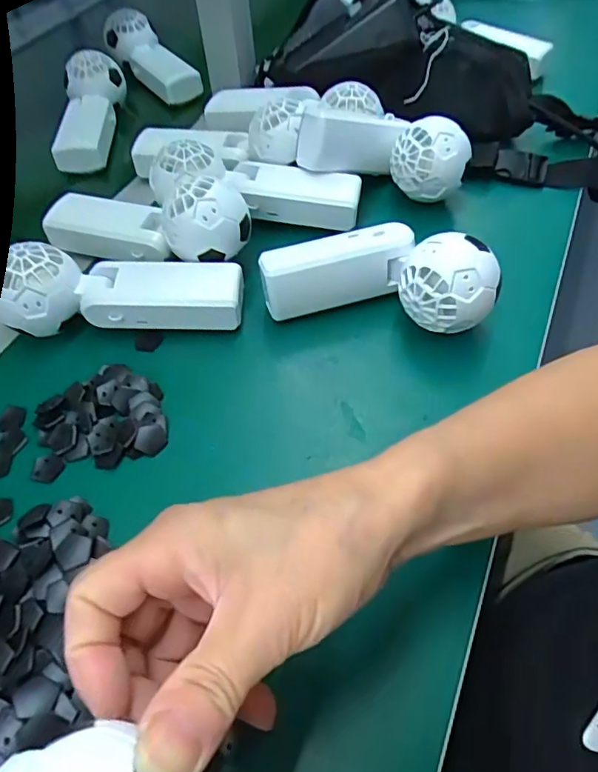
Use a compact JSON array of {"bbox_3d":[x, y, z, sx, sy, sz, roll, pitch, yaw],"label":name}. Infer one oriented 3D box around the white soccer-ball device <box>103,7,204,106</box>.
[{"bbox_3d":[-0.174,-0.384,0.611,0.058,0.050,0.159,-26,56,-18],"label":"white soccer-ball device"}]

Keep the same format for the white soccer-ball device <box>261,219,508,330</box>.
[{"bbox_3d":[0.051,-0.073,0.357,0.156,0.066,0.074,10,54,12],"label":"white soccer-ball device"}]

